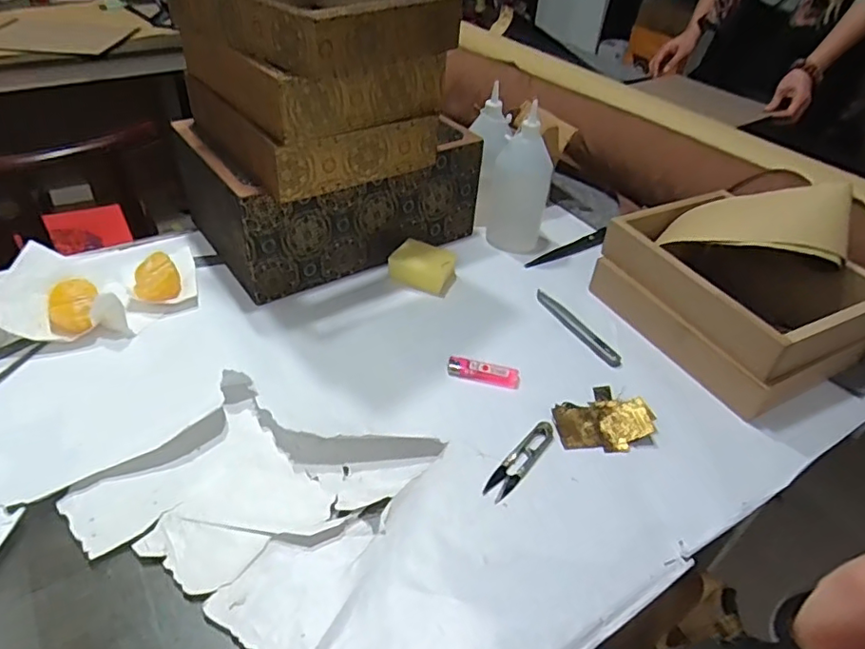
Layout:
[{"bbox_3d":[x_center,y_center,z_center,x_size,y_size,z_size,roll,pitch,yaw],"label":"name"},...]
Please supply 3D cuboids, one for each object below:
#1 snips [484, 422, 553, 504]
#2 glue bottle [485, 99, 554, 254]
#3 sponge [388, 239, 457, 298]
[{"bbox_3d":[0.084,0.128,0.552,0.023,0.007,0.103,30,45,26],"label":"snips"},{"bbox_3d":[0.116,-0.196,0.795,0.058,0.173,0.069,-17,46,-24],"label":"glue bottle"},{"bbox_3d":[-0.011,-0.076,0.746,0.082,0.042,0.059,21,43,17],"label":"sponge"}]

